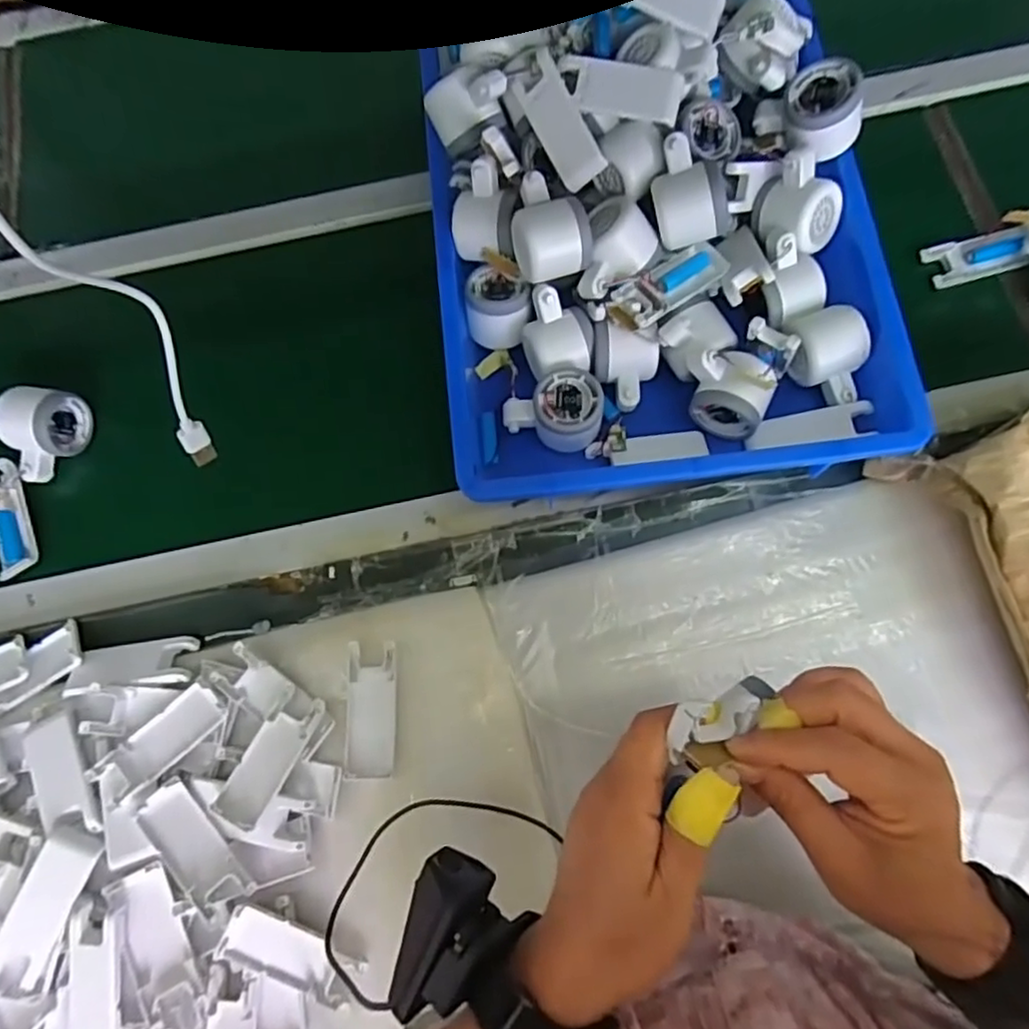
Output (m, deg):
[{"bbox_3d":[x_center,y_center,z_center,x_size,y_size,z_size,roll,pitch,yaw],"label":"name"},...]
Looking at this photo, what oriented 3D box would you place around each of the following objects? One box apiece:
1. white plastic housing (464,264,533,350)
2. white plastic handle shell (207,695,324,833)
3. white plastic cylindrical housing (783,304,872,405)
[{"bbox_3d":[-0.016,-0.184,0.582,0.062,0.054,0.051,15,64,1],"label":"white plastic housing"},{"bbox_3d":[-0.189,0.187,0.501,0.037,0.016,0.101,25,78,10],"label":"white plastic handle shell"},{"bbox_3d":[0.264,-0.132,0.543,0.055,0.044,0.078,-15,75,0],"label":"white plastic cylindrical housing"}]

